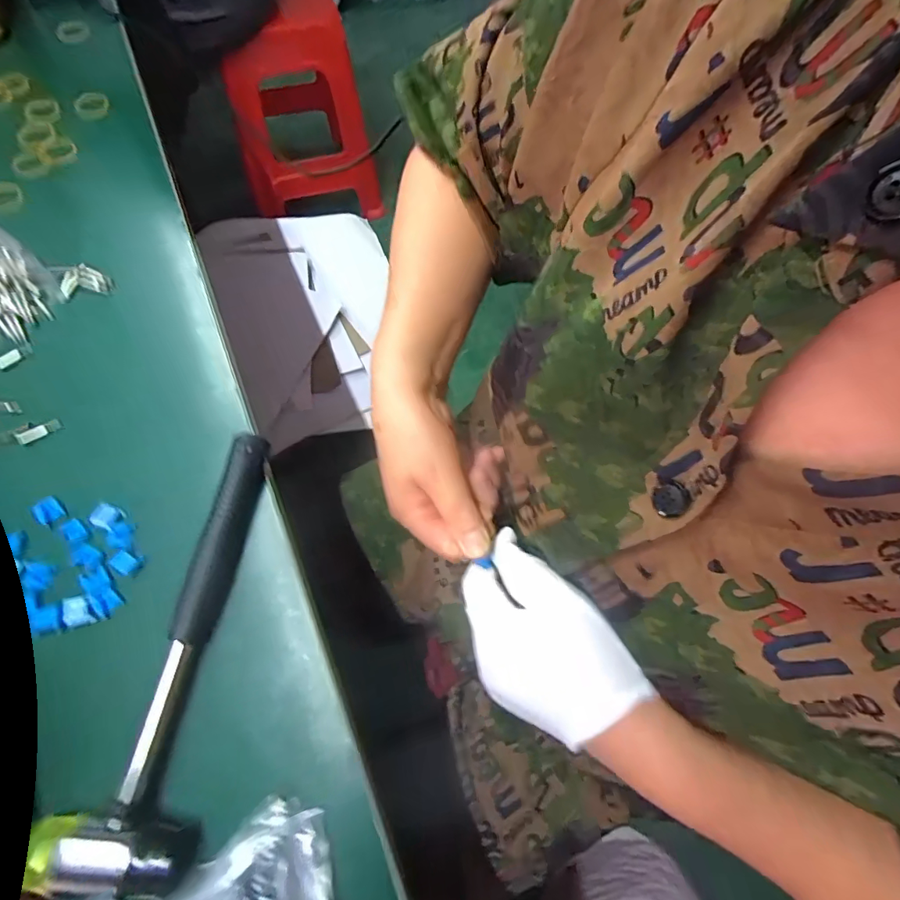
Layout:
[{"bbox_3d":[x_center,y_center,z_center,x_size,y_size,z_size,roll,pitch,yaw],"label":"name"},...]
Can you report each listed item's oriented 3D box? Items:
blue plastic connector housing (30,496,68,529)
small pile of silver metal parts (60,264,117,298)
[{"bbox_3d":[-0.262,0.040,0.291,0.017,0.006,0.017,40,69,15],"label":"blue plastic connector housing"},{"bbox_3d":[-0.294,-0.138,0.363,0.035,0.011,0.023,-10,65,-7],"label":"small pile of silver metal parts"}]

